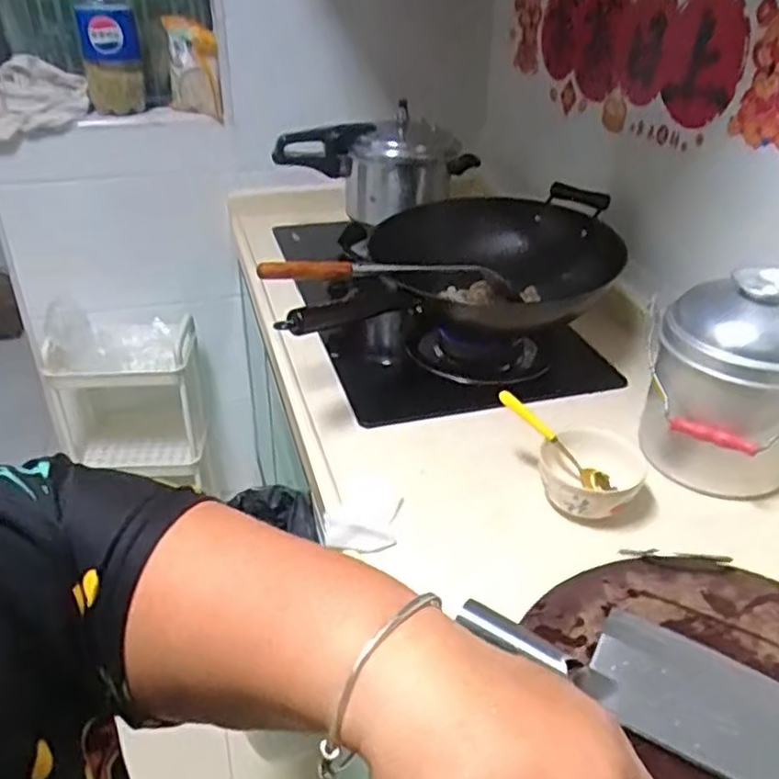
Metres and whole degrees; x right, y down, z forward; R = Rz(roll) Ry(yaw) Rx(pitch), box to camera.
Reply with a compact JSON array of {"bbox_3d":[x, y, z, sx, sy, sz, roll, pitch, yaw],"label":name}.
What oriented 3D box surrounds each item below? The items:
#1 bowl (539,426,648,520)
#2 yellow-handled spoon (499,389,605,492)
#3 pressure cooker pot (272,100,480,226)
[{"bbox_3d":[0.228,0.099,0.808,0.111,0.071,0.101,1,33,-1],"label":"bowl"},{"bbox_3d":[0.191,0.057,0.832,0.157,0.026,0.022,44,43,3],"label":"yellow-handled spoon"},{"bbox_3d":[-0.019,-0.479,1.523,0.381,0.175,0.241,6,33,6],"label":"pressure cooker pot"}]

